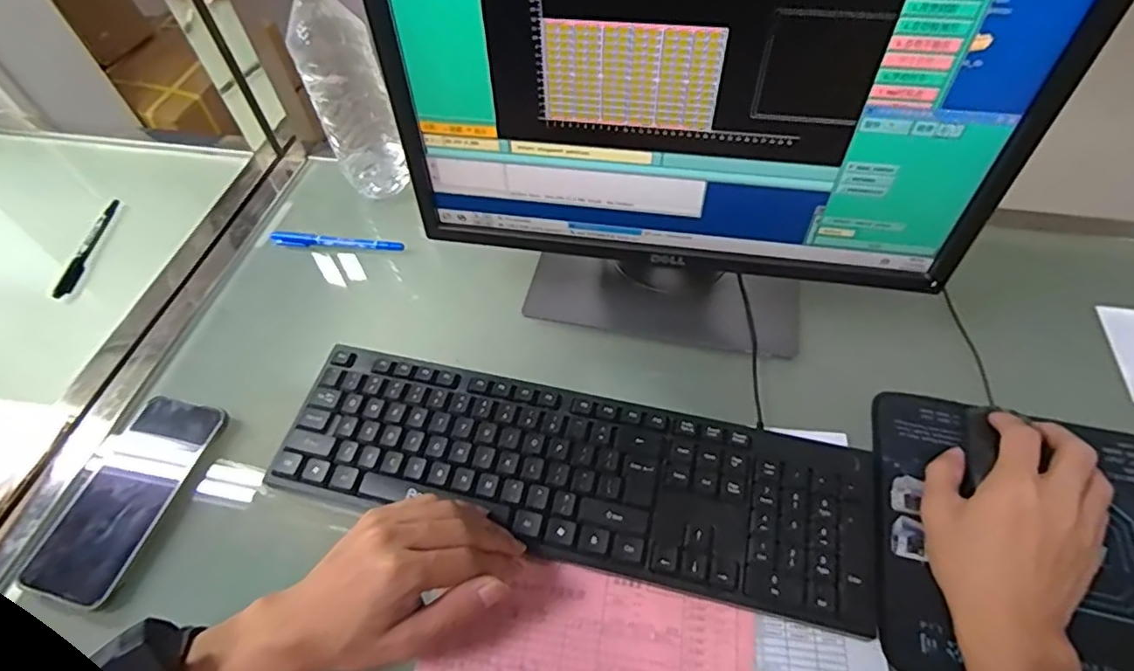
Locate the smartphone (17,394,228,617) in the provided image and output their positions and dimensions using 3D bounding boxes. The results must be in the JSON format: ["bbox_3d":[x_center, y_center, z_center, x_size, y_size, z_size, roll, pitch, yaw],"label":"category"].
[{"bbox_3d":[-0.341,0.121,0.449,0.082,0.011,0.155,12,56,11],"label":"smartphone"}]

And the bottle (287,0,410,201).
[{"bbox_3d":[-0.216,-0.243,0.573,0.071,0.231,0.055,-23,57,-13],"label":"bottle"}]

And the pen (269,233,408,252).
[{"bbox_3d":[-0.237,-0.096,0.601,0.139,0.014,0.013,3,55,5],"label":"pen"}]

